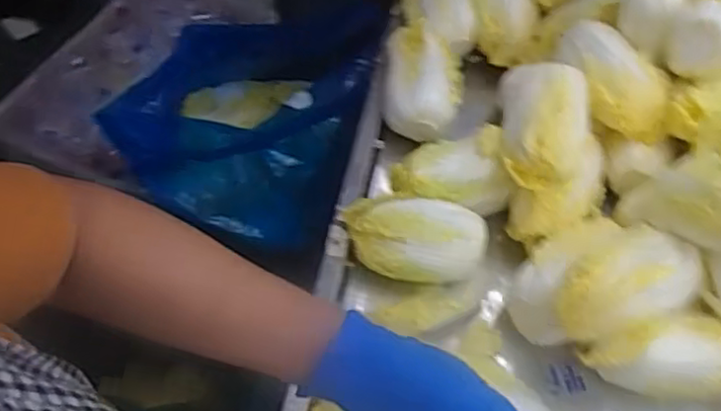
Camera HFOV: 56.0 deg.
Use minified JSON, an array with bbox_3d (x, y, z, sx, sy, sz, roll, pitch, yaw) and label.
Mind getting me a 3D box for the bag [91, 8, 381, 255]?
[{"bbox_3d":[-0.163,-0.145,1.017,0.346,0.208,0.278,14,56,8],"label":"bag"}]

